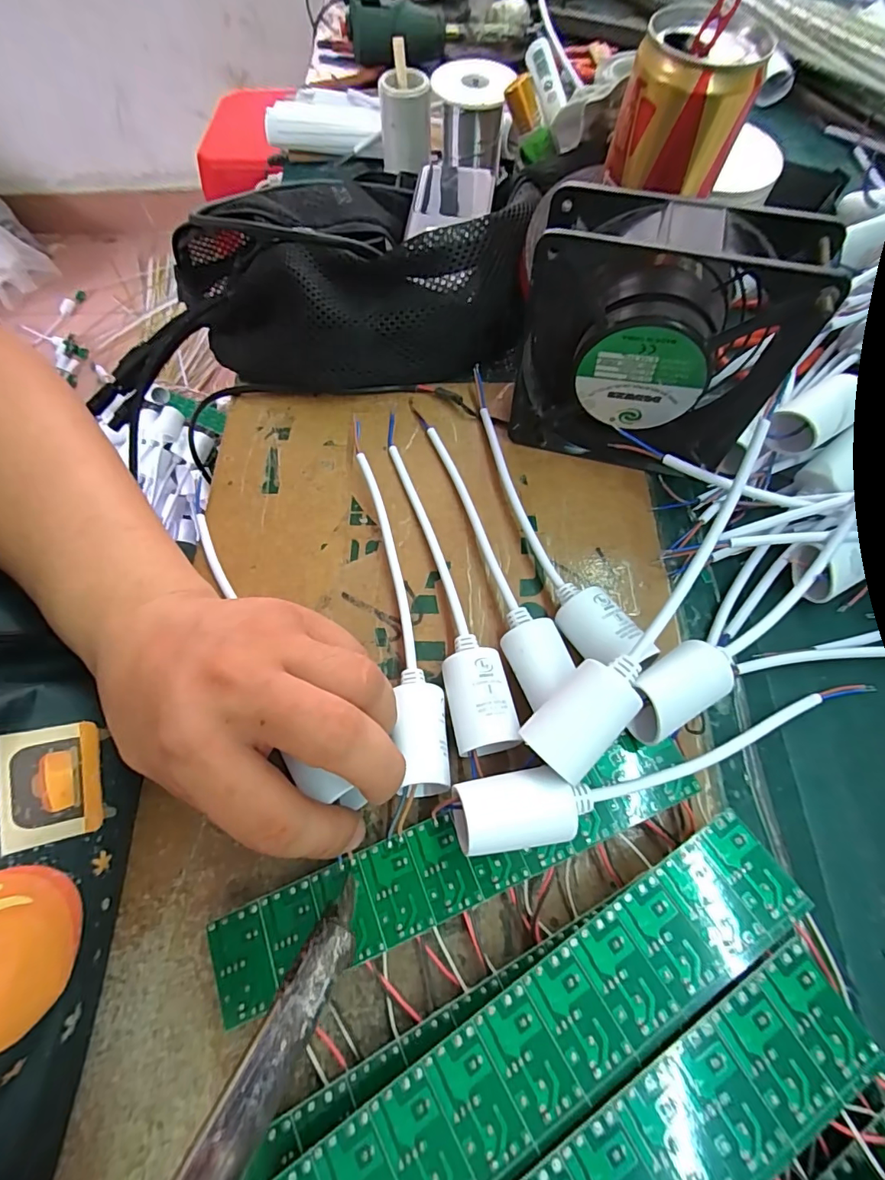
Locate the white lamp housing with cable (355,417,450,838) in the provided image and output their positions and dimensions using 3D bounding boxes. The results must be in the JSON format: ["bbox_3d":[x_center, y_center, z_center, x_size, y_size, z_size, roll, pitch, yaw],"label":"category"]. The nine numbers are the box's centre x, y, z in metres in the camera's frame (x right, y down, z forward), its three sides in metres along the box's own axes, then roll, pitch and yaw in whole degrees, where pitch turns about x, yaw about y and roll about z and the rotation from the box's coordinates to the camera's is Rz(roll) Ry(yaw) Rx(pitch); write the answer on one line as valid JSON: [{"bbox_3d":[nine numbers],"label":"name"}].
[{"bbox_3d":[-0.027,0.001,0.247,0.029,0.032,0.214,-11,57,-5],"label":"white lamp housing with cable"}]

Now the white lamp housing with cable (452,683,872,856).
[{"bbox_3d":[0.104,0.073,0.204,0.202,0.042,0.027,-13,66,-5],"label":"white lamp housing with cable"}]

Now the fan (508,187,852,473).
[{"bbox_3d":[0.102,-0.120,0.248,0.122,0.120,0.047,17,67,8],"label":"fan"}]

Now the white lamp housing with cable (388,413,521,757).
[{"bbox_3d":[-0.001,-0.017,0.252,0.027,0.029,0.201,-12,66,-5],"label":"white lamp housing with cable"}]

